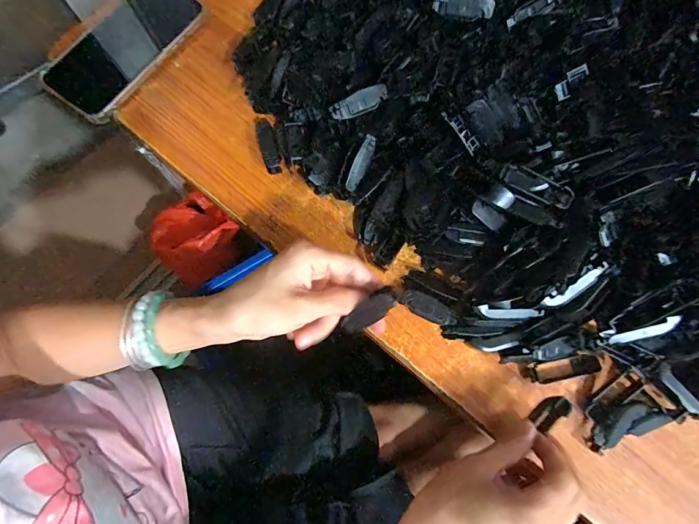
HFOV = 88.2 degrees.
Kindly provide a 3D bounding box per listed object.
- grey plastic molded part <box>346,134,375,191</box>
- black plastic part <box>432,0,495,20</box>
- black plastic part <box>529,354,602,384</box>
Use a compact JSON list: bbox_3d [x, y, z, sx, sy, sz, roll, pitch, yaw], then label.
[{"bbox_3d":[0.010,-0.083,0.306,0.010,0.015,0.047,25,94,6],"label":"grey plastic molded part"},{"bbox_3d":[0.095,-0.215,0.301,0.049,0.011,0.020,10,76,2],"label":"black plastic part"},{"bbox_3d":[0.179,0.089,0.301,0.057,0.012,0.016,-10,76,-3],"label":"black plastic part"}]

